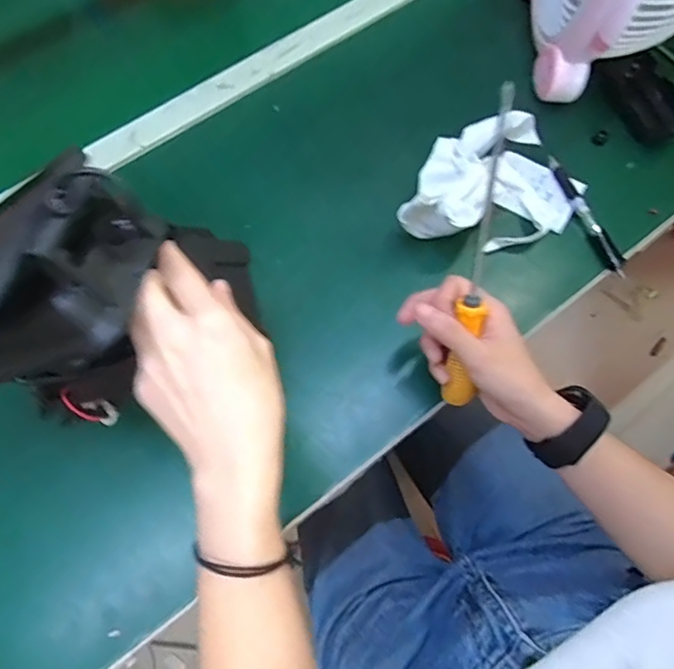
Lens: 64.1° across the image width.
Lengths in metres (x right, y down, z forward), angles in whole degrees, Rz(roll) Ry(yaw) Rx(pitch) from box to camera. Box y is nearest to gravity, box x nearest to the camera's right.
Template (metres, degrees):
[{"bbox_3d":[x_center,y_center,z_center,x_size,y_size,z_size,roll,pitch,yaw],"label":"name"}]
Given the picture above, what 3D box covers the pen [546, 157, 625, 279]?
[{"bbox_3d":[0.243,-0.118,0.526,0.015,0.013,0.140,-19,68,-6],"label":"pen"}]

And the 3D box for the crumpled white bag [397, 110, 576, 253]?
[{"bbox_3d":[0.159,-0.149,0.522,0.142,0.062,0.161,25,70,12],"label":"crumpled white bag"}]

